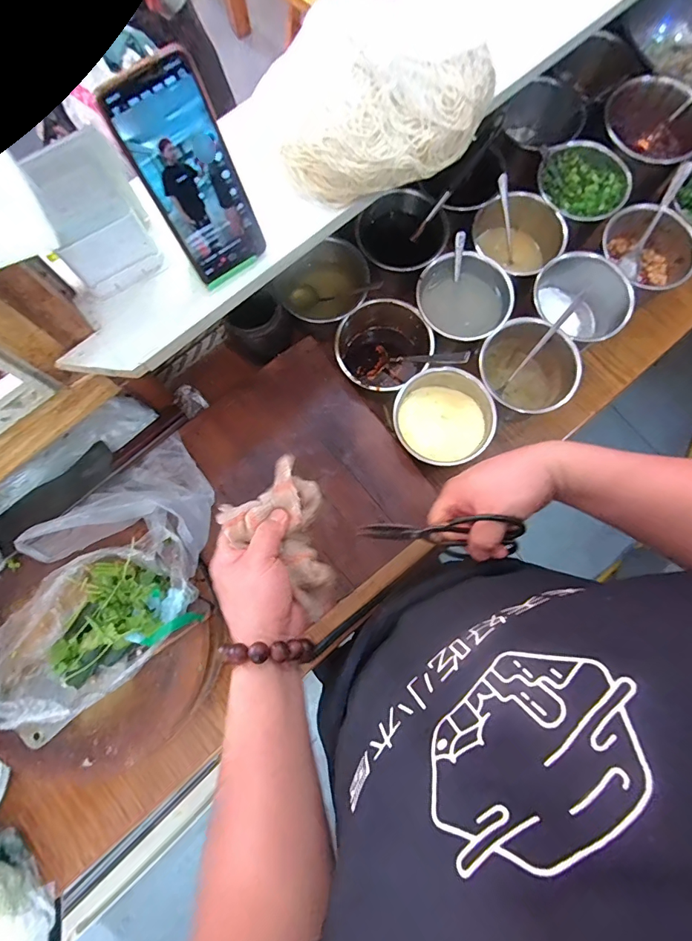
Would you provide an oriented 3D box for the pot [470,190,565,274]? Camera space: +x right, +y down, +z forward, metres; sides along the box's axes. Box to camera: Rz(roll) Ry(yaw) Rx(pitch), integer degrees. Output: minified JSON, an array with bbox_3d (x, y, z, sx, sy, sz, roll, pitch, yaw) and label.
[{"bbox_3d":[0.254,-0.341,0.678,0.134,0.100,0.119,26,81,5],"label":"pot"}]

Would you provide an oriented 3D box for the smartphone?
[{"bbox_3d":[-0.128,-0.244,0.377,0.075,0.165,0.006,-34,60,-5],"label":"smartphone"}]

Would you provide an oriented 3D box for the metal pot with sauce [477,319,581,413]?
[{"bbox_3d":[0.252,-0.139,0.631,0.135,0.087,0.133,0,79,1],"label":"metal pot with sauce"}]

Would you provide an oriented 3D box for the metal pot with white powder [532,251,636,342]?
[{"bbox_3d":[0.343,-0.239,0.651,0.142,0.083,0.126,32,81,6],"label":"metal pot with white powder"}]

